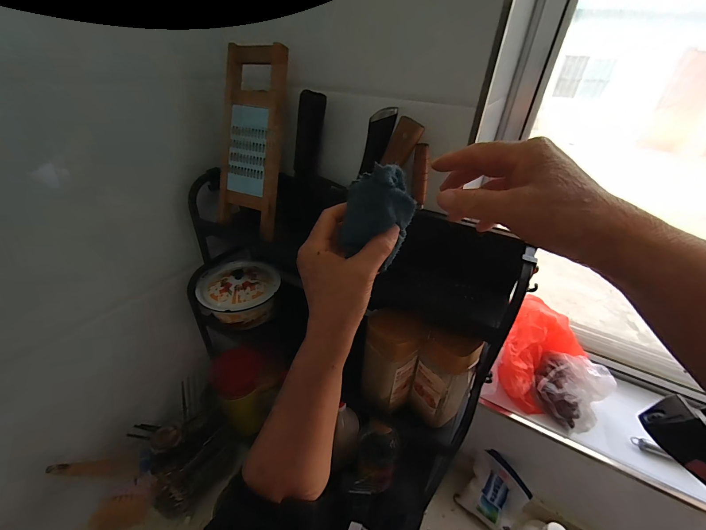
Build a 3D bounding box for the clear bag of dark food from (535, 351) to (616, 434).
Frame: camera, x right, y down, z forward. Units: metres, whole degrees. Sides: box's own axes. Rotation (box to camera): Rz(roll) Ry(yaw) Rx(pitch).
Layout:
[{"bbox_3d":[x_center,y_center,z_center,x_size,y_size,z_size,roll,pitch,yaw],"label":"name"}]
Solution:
[{"bbox_3d":[0.411,0.229,0.569,0.119,0.073,0.111,-25,44,-34],"label":"clear bag of dark food"}]

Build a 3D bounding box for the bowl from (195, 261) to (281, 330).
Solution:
[{"bbox_3d":[-0.217,0.054,0.585,0.139,0.075,0.127,2,35,-2],"label":"bowl"}]

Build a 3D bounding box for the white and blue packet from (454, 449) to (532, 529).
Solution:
[{"bbox_3d":[0.295,0.470,0.630,0.054,0.137,0.114,22,10,-43],"label":"white and blue packet"}]

